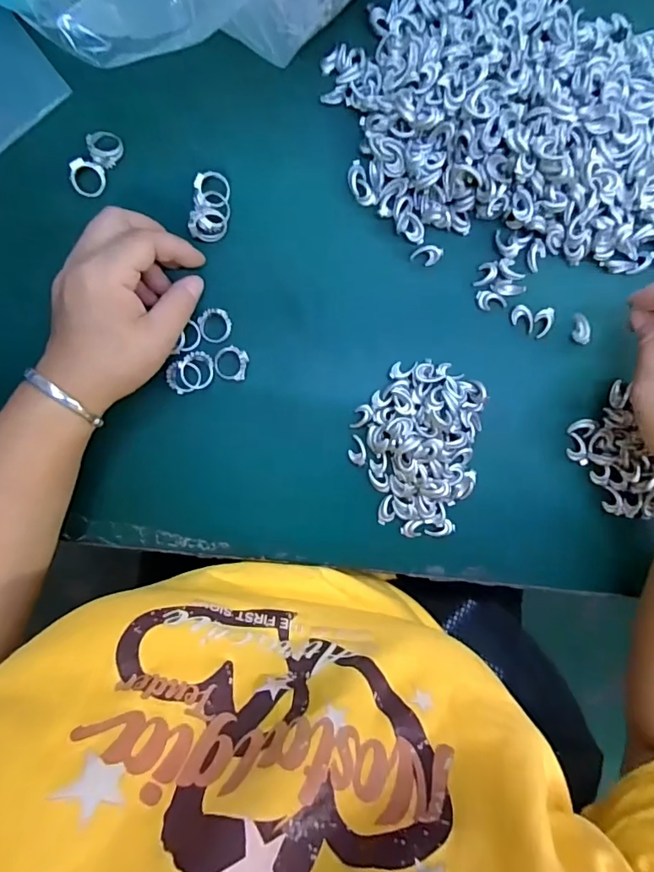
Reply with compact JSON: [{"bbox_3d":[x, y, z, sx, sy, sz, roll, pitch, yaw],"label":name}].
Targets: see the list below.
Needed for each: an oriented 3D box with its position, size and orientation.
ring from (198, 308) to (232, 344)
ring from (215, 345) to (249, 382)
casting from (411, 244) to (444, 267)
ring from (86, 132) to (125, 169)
[{"bbox_3d":[-0.075,-0.073,0.325,0.021,0.008,0.022,0,96,1],"label":"ring"},{"bbox_3d":[-0.064,-0.049,0.329,0.022,0.010,0.022,0,96,1],"label":"ring"},{"bbox_3d":[0.066,-0.119,0.323,0.018,0.004,0.013,22,96,-1],"label":"casting"},{"bbox_3d":[-0.143,-0.186,0.316,0.020,0.009,0.021,0,96,1],"label":"ring"}]

